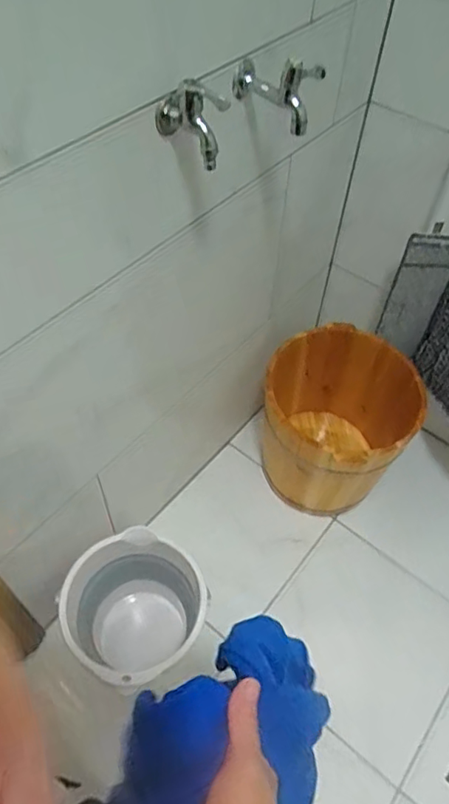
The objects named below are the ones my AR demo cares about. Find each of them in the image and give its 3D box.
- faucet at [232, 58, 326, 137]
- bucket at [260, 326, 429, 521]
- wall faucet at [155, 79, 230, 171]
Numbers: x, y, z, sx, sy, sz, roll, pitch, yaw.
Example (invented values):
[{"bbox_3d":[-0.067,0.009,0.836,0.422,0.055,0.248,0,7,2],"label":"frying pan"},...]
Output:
[{"bbox_3d":[0.071,-0.419,0.747,0.122,0.080,0.049,33,60,20],"label":"faucet"},{"bbox_3d":[0.253,0.070,1.378,0.341,0.356,0.329,1,54,-1],"label":"bucket"},{"bbox_3d":[-0.035,-0.333,0.661,0.086,0.087,0.038,34,60,20],"label":"wall faucet"}]

